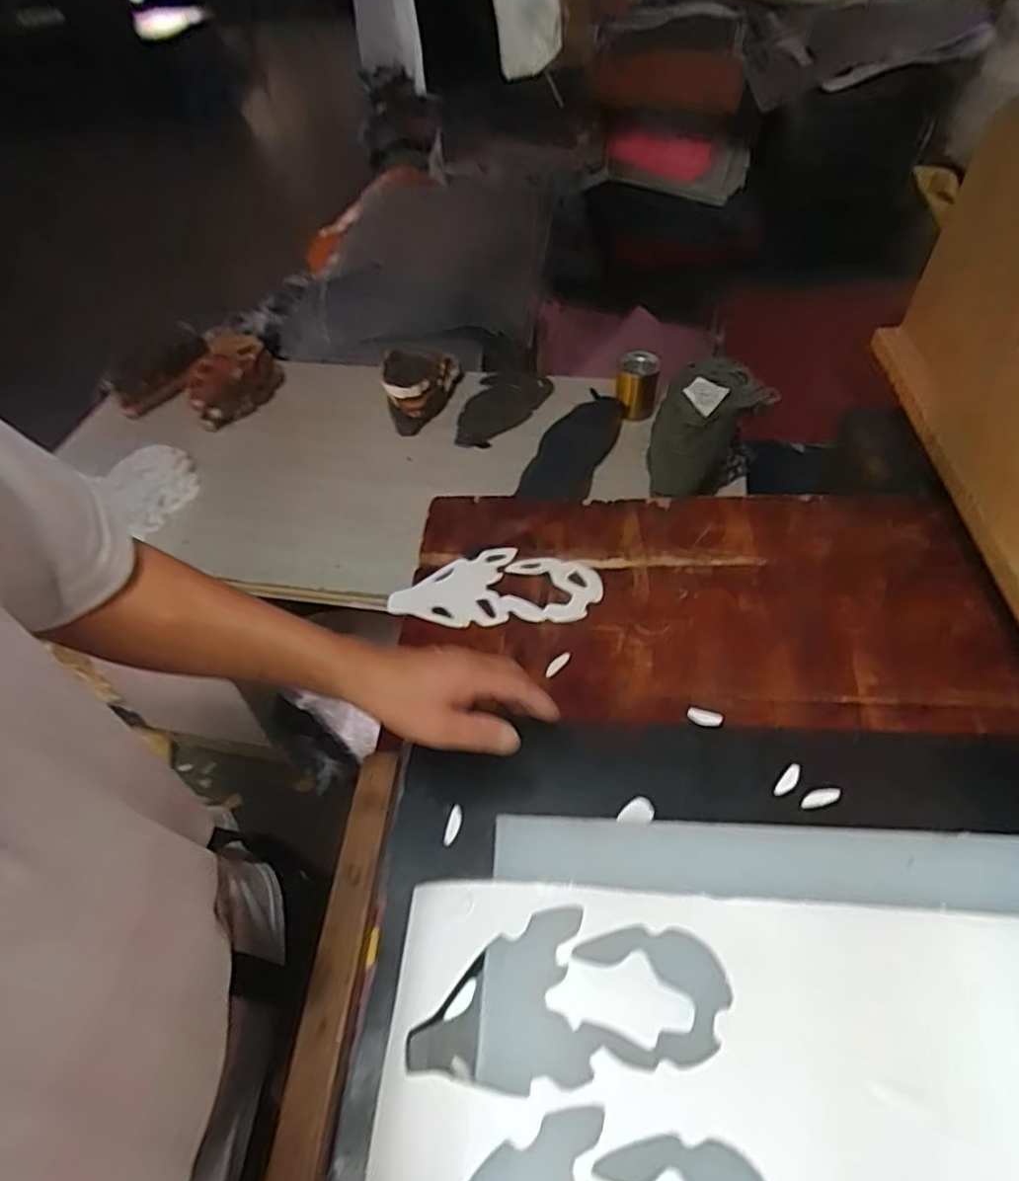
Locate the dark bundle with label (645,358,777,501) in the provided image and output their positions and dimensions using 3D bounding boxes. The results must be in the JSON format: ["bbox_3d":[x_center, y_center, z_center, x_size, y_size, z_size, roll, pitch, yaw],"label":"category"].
[{"bbox_3d":[0.285,-0.233,0.974,0.153,0.139,0.219,18,53,19],"label":"dark bundle with label"}]

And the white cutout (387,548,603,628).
[{"bbox_3d":[-0.015,-0.005,0.744,0.225,0.004,0.102,-1,49,3],"label":"white cutout"}]

